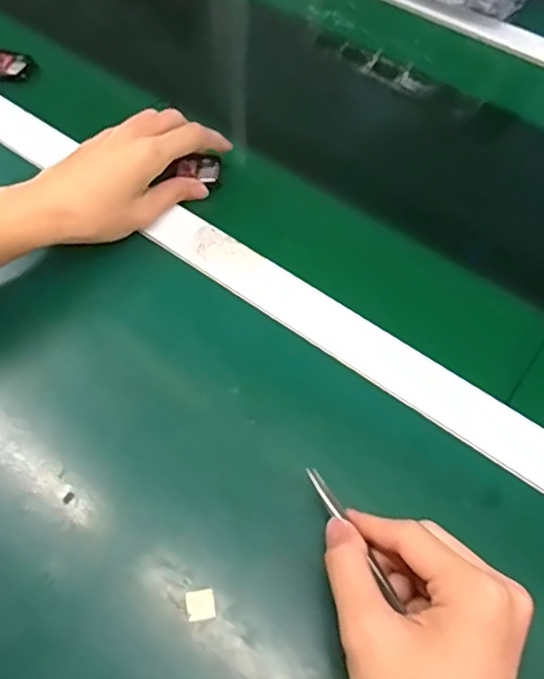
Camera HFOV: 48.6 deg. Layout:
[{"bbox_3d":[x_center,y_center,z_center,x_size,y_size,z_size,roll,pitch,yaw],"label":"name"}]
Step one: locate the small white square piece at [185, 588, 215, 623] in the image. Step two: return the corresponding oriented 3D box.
[{"bbox_3d":[-0.040,0.149,0.337,0.015,0.004,0.015,-6,56,-11],"label":"small white square piece"}]

